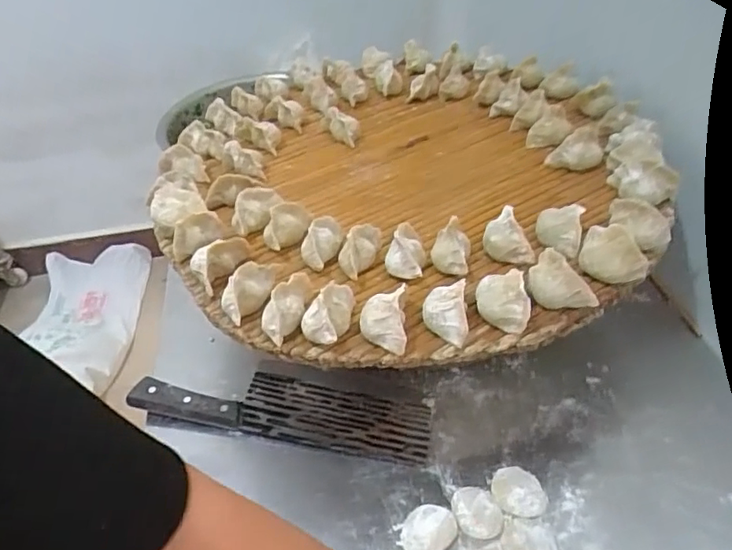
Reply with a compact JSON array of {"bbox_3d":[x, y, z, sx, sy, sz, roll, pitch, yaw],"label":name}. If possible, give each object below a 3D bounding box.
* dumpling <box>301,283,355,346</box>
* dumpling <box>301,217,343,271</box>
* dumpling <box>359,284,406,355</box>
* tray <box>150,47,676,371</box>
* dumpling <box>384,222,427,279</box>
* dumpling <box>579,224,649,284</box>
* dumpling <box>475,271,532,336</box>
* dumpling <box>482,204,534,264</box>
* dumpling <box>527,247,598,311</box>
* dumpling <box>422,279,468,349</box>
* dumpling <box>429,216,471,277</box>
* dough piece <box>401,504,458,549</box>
[{"bbox_3d":[-0.027,0.023,0.441,0.032,0.032,0.054,12,43,20],"label":"dumpling"},{"bbox_3d":[-0.038,-0.029,0.505,0.026,0.032,0.049,16,45,25],"label":"dumpling"},{"bbox_3d":[0.013,0.035,0.434,0.034,0.034,0.033,-6,40,-1],"label":"dumpling"},{"bbox_3d":[0.043,-0.112,0.600,0.473,0.052,0.477,-4,40,3],"label":"tray"},{"bbox_3d":[0.033,-0.020,0.483,0.030,0.030,0.036,7,41,15],"label":"dumpling"},{"bbox_3d":[0.199,-0.015,0.467,0.050,0.039,0.031,23,47,30],"label":"dumpling"},{"bbox_3d":[0.104,0.018,0.442,0.039,0.032,0.036,4,41,11],"label":"dumpling"},{"bbox_3d":[0.118,-0.032,0.489,0.027,0.032,0.047,-20,42,-16],"label":"dumpling"},{"bbox_3d":[0.148,0.006,0.445,0.026,0.037,0.053,-32,47,-28],"label":"dumpling"},{"bbox_3d":[0.060,0.027,0.438,0.032,0.032,0.041,1,40,8],"label":"dumpling"},{"bbox_3d":[0.071,-0.024,0.484,0.030,0.033,0.033,5,41,12],"label":"dumpling"},{"bbox_3d":[0.053,0.217,0.491,0.042,0.004,0.047,20,47,28],"label":"dough piece"}]

